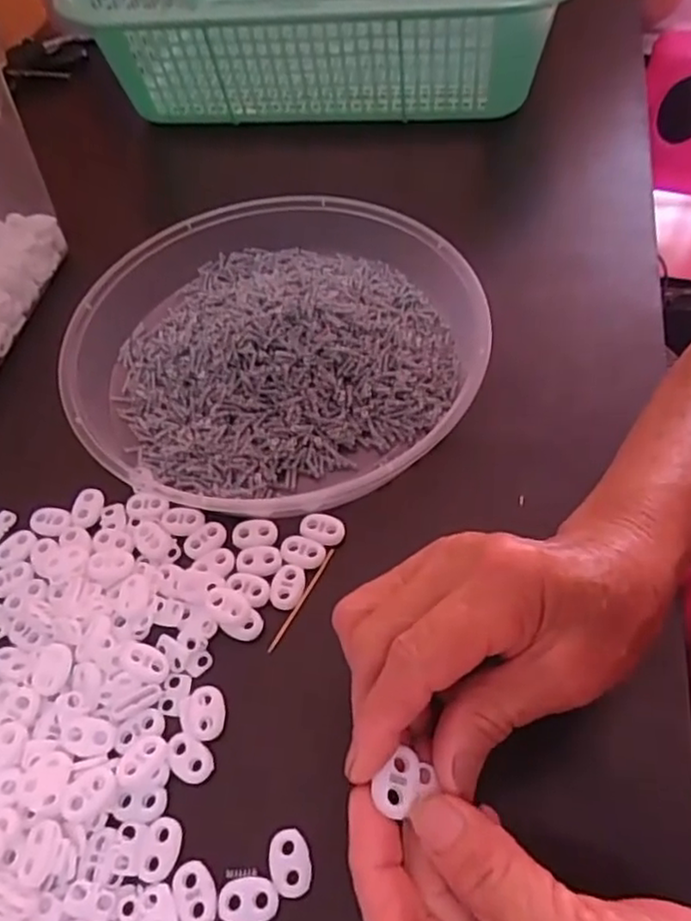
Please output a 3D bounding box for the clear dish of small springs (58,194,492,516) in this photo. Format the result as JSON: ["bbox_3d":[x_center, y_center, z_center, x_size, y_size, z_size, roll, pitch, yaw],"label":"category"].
[{"bbox_3d":[-0.041,-0.071,0.394,0.226,0.036,0.216,-3,56,4],"label":"clear dish of small springs"}]

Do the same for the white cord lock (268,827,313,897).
[{"bbox_3d":[-0.021,0.154,0.261,0.016,0.004,0.022,-11,56,-2],"label":"white cord lock"}]

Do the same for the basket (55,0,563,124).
[{"bbox_3d":[-0.014,-0.407,0.580,0.389,0.099,0.325,3,56,7],"label":"basket"}]

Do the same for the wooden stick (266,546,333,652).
[{"bbox_3d":[-0.020,0.066,0.325,0.004,0.004,0.058,25,61,19],"label":"wooden stick"}]

